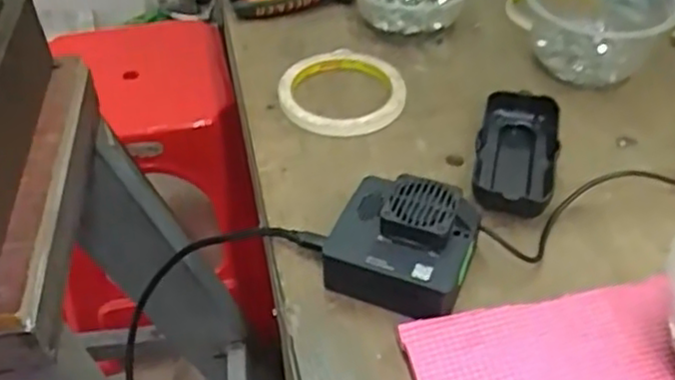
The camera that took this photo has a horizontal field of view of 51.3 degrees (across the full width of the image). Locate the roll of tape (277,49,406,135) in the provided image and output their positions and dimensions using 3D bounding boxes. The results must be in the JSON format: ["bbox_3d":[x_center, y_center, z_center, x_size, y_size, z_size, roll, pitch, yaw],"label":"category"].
[{"bbox_3d":[0.004,-0.079,0.550,0.094,0.016,0.100,-2,44,2],"label":"roll of tape"}]

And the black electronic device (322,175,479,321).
[{"bbox_3d":[0.037,0.032,0.413,0.080,0.045,0.068,14,47,17],"label":"black electronic device"}]

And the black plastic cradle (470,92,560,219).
[{"bbox_3d":[0.123,-0.024,0.484,0.053,0.024,0.115,7,45,11],"label":"black plastic cradle"}]

